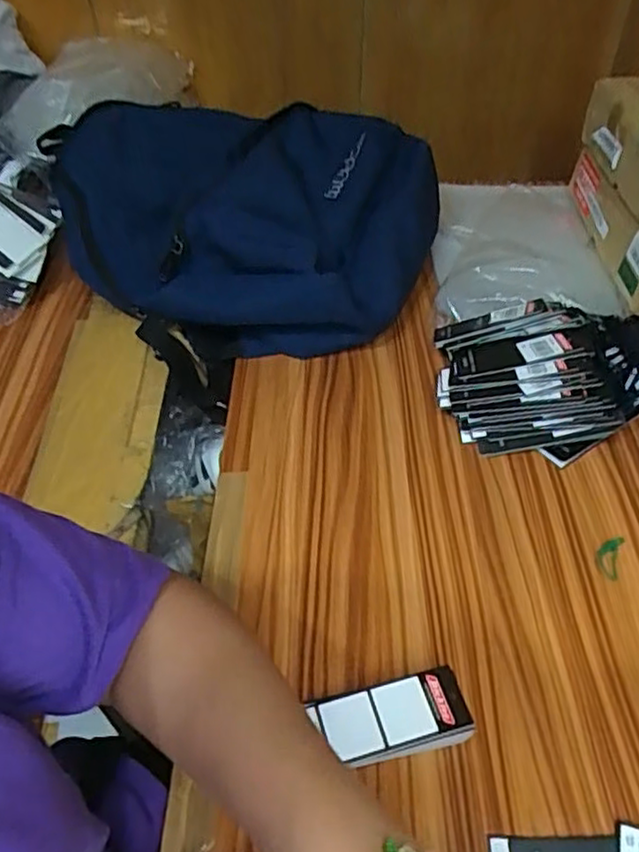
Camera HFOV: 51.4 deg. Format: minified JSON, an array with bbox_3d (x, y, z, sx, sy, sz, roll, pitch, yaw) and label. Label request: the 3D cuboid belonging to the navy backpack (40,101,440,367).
[{"bbox_3d":[-0.115,-0.231,0.716,0.430,0.129,0.279,17,49,17],"label":"navy backpack"}]

